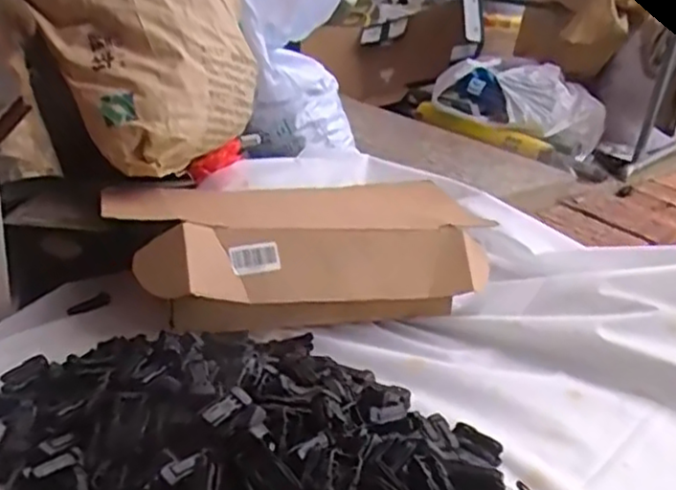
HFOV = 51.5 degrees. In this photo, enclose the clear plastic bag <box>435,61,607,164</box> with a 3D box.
[{"bbox_3d":[0.479,-0.388,1.867,0.417,0.172,0.232,20,28,27],"label":"clear plastic bag"}]

